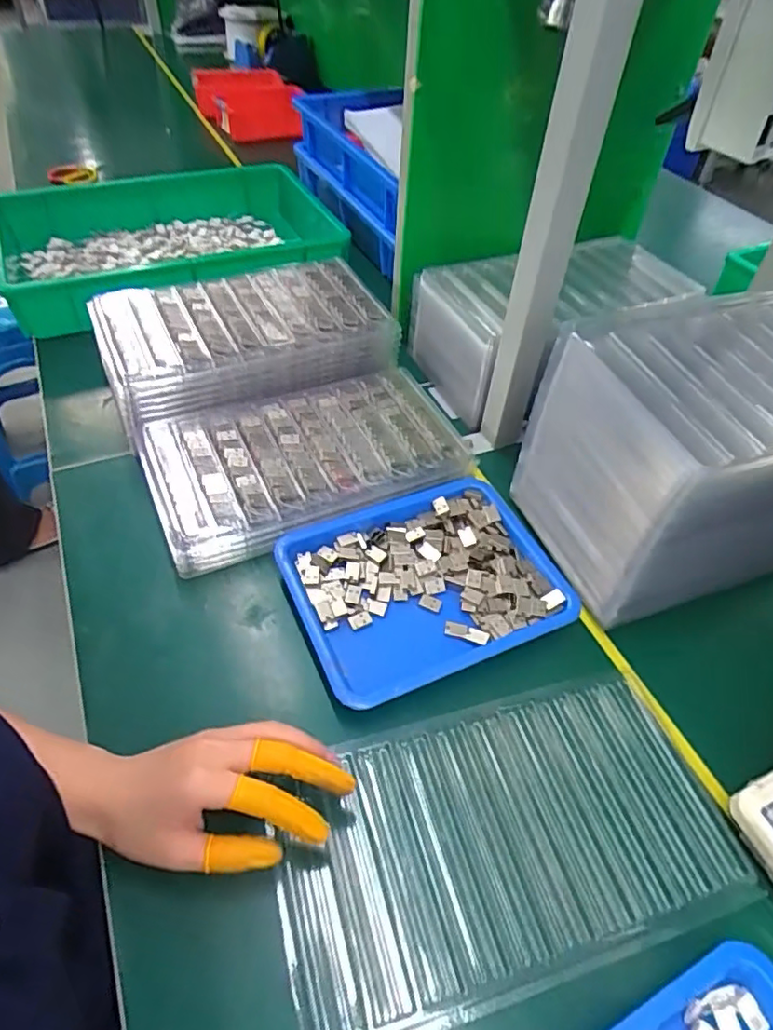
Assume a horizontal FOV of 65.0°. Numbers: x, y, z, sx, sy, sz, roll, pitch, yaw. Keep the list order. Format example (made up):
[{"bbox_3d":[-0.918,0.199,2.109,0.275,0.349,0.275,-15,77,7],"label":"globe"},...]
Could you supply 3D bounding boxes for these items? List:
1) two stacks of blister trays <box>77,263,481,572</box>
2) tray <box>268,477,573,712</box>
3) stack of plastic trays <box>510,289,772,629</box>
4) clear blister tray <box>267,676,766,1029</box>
[{"bbox_3d":[-0.115,-0.132,0.635,0.299,0.095,0.329,-17,51,-21],"label":"two stacks of blister trays"},{"bbox_3d":[0.031,0.056,0.521,0.216,0.033,0.171,-18,52,-18],"label":"tray"},{"bbox_3d":[0.300,-0.059,0.525,0.309,0.187,0.174,-13,51,-15],"label":"stack of plastic trays"},{"bbox_3d":[0.076,0.211,0.401,0.284,0.019,0.159,-9,48,-15],"label":"clear blister tray"}]

